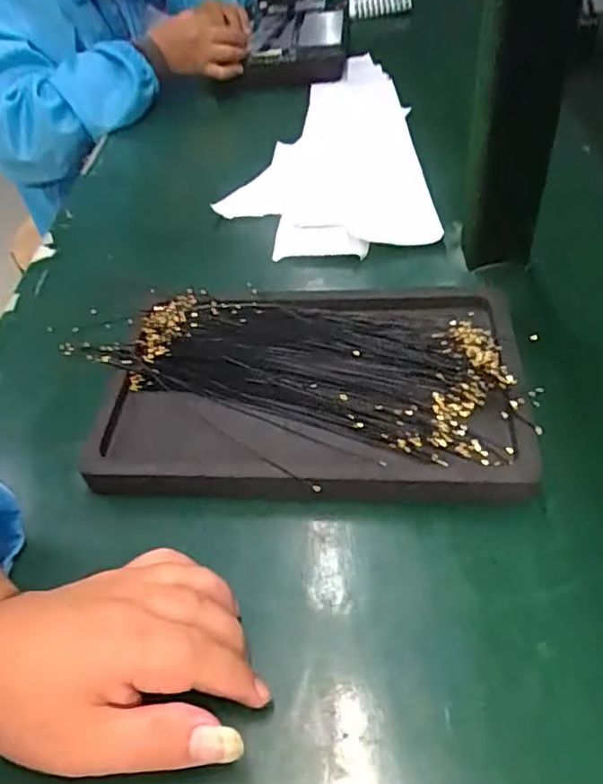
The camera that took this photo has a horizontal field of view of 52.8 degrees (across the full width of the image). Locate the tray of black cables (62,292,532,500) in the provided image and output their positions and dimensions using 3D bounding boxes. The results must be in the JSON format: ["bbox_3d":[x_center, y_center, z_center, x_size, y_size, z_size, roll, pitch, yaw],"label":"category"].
[{"bbox_3d":[-0.001,-0.003,0.370,0.250,0.033,0.156,-2,47,7],"label":"tray of black cables"}]

